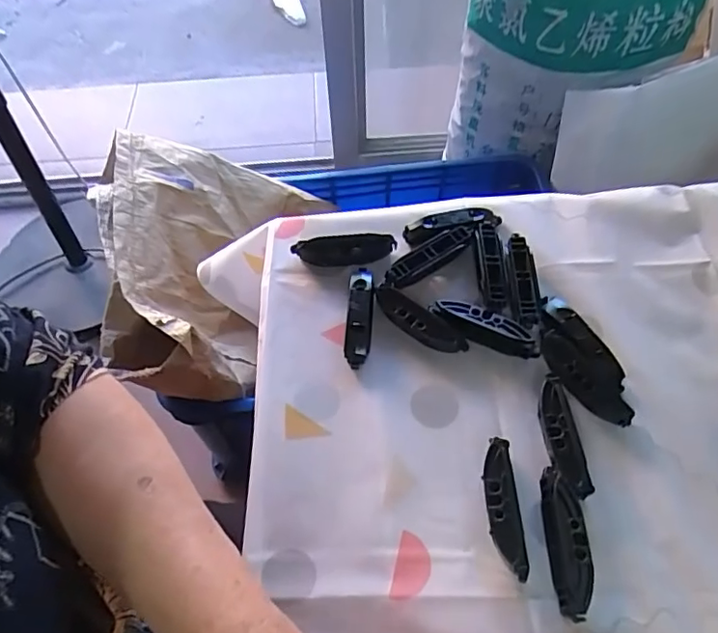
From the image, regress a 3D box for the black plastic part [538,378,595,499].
[{"bbox_3d":[0.131,0.075,0.359,0.022,0.012,0.077,-4,57,-1],"label":"black plastic part"}]

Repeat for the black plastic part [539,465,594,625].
[{"bbox_3d":[0.121,0.131,0.327,0.021,0.014,0.080,1,57,3],"label":"black plastic part"}]

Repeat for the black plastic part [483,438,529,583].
[{"bbox_3d":[0.086,0.113,0.339,0.018,0.014,0.080,0,57,2],"label":"black plastic part"}]

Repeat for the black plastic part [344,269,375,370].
[{"bbox_3d":[0.001,-0.003,0.420,0.020,0.019,0.080,1,57,3],"label":"black plastic part"}]

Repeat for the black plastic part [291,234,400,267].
[{"bbox_3d":[-0.012,-0.052,0.454,0.081,0.017,0.022,1,57,3],"label":"black plastic part"}]

